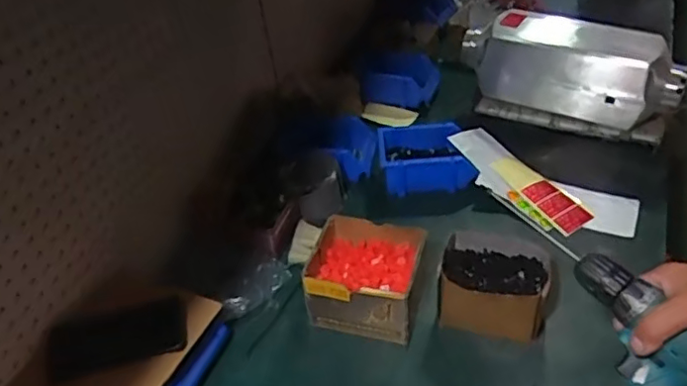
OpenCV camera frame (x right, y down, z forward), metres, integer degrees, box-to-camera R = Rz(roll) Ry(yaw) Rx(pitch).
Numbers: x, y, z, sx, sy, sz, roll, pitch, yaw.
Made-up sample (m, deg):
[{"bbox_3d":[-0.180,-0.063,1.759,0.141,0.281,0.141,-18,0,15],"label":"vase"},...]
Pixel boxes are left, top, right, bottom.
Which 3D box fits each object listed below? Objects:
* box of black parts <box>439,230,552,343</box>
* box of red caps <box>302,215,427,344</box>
[{"bbox_3d":[0.212,0.135,0.830,0.143,0.092,0.131,7,41,16],"label":"box of black parts"},{"bbox_3d":[0.035,0.127,0.852,0.148,0.109,0.136,7,41,17],"label":"box of red caps"}]

